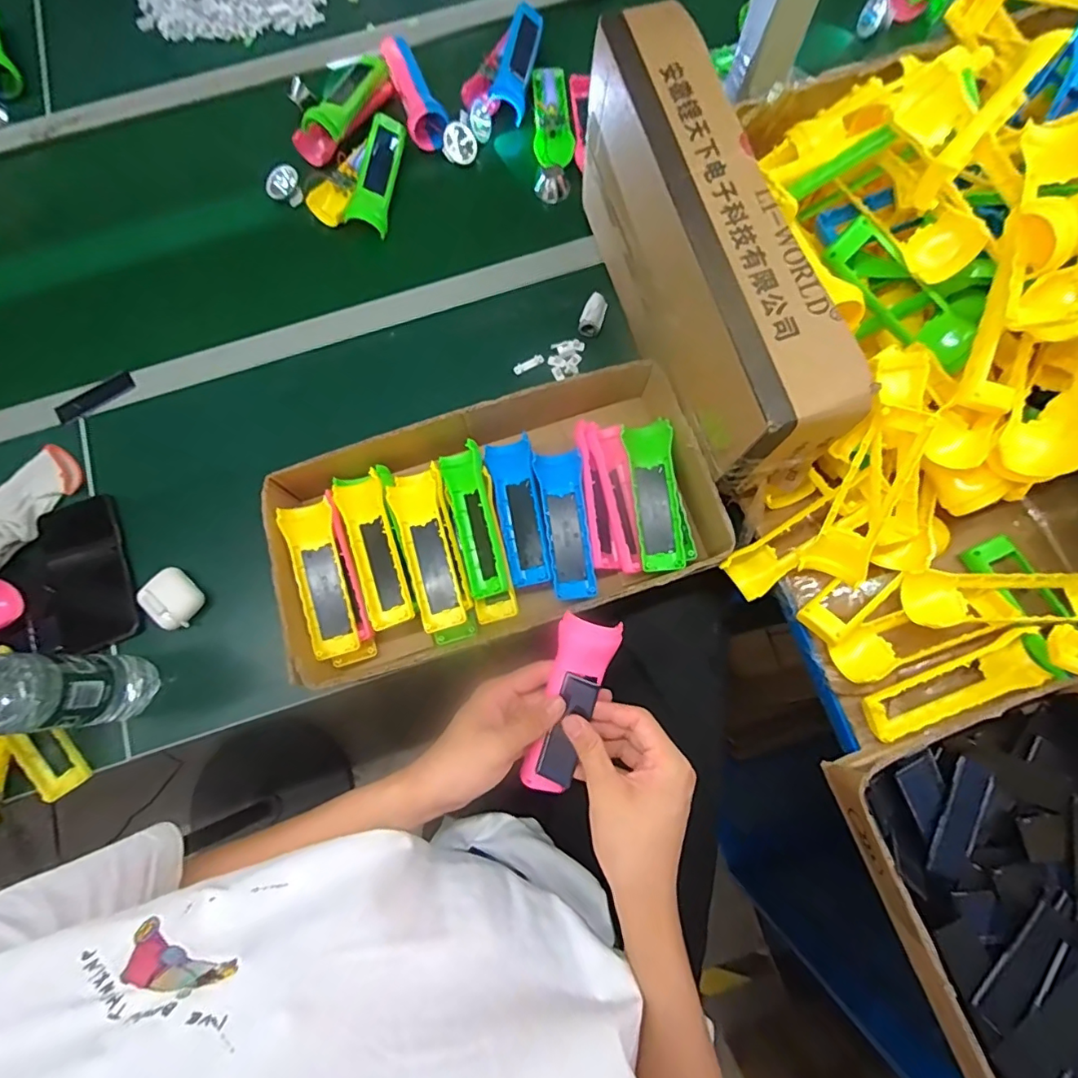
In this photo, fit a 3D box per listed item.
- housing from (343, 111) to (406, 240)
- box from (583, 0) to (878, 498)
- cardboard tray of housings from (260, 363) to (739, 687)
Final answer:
[{"bbox_3d":[-0.208,-0.468,0.665,0.053,0.032,0.162,7,76,2],"label":"housing"},{"bbox_3d":[0.148,-0.254,0.490,0.090,0.171,0.415,-18,76,-4],"label":"box"},{"bbox_3d":[-0.044,-0.025,0.530,0.424,0.082,0.224,-17,76,-4],"label":"cardboard tray of housings"}]

